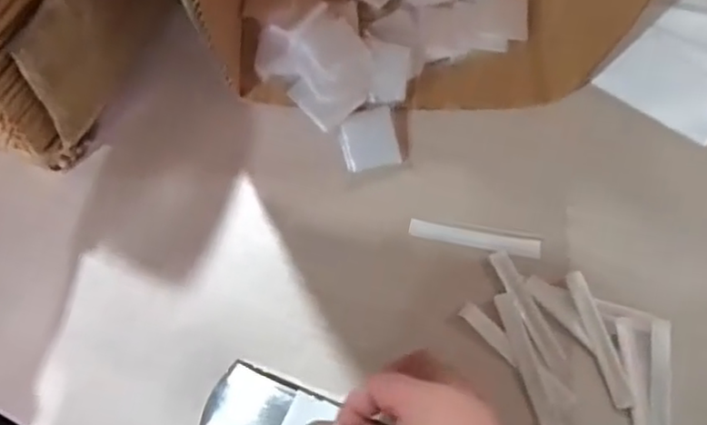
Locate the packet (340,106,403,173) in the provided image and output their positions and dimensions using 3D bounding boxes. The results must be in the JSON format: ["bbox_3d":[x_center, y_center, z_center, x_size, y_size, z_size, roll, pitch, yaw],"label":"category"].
[{"bbox_3d":[0.012,-0.052,0.467,0.039,0.004,0.042,-12,87,0],"label":"packet"}]

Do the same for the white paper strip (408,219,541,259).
[{"bbox_3d":[0.085,0.019,0.453,0.091,0.004,0.014,9,62,5],"label":"white paper strip"}]

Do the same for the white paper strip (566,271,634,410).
[{"bbox_3d":[0.163,0.083,0.426,0.014,0.004,0.091,-15,72,-5],"label":"white paper strip"}]

